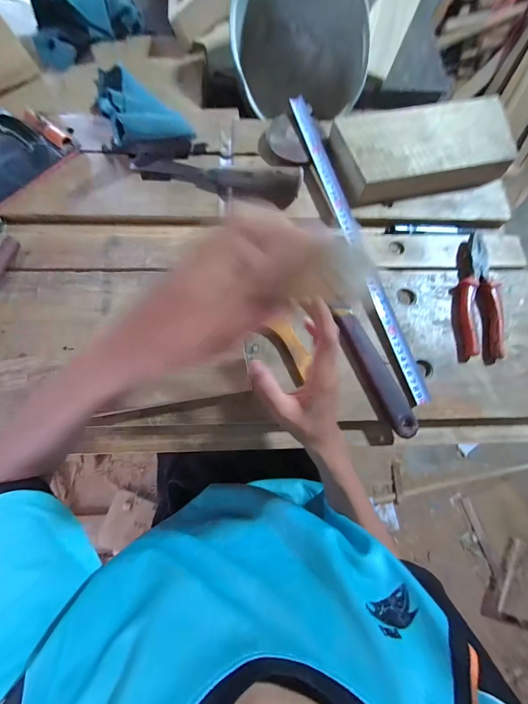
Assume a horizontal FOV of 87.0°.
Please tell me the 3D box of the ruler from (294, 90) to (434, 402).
[{"bbox_3d":[0.129,-0.166,0.394,0.030,0.010,0.483,-15,78,-11],"label":"ruler"}]

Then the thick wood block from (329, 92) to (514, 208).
[{"bbox_3d":[0.239,-0.303,0.419,0.259,0.042,0.139,-13,76,-5],"label":"thick wood block"}]

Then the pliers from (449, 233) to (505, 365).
[{"bbox_3d":[0.283,-0.074,0.373,0.054,0.020,0.177,3,75,-1],"label":"pliers"}]

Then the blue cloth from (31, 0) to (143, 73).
[{"bbox_3d":[-0.313,-0.572,0.487,0.186,0.078,0.075,-9,76,-4],"label":"blue cloth"}]

